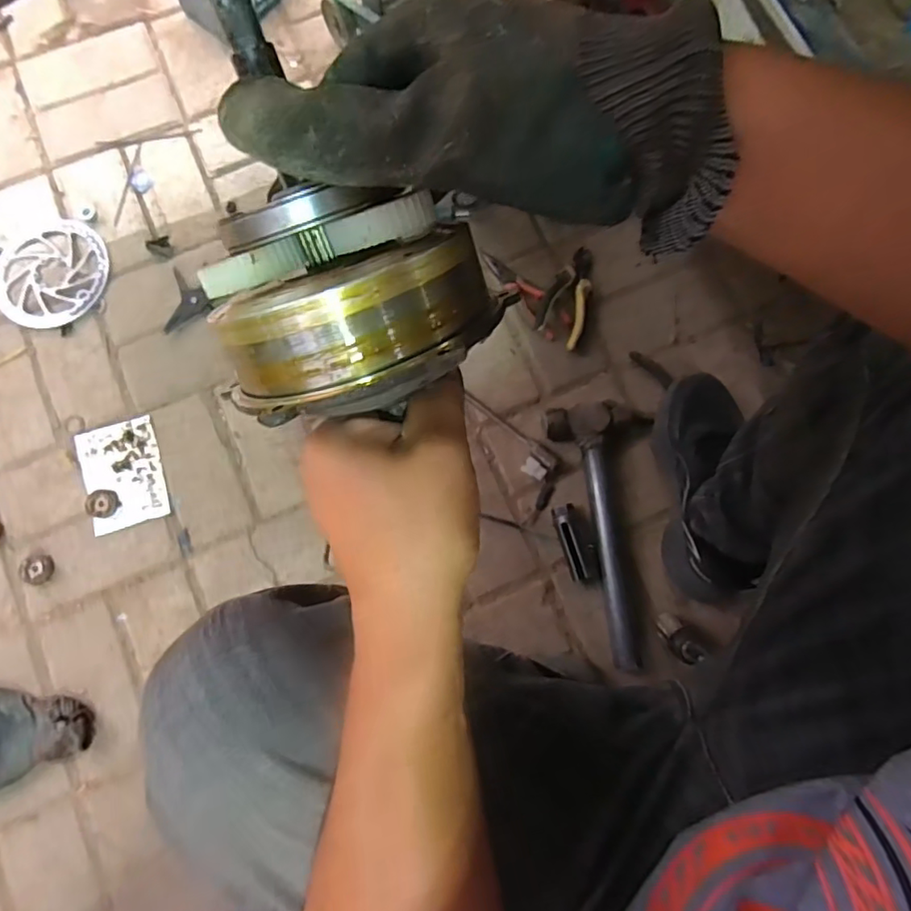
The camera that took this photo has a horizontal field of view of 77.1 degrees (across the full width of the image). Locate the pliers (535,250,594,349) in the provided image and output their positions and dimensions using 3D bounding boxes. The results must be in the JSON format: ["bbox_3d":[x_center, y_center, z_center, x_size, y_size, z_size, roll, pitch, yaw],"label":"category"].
[{"bbox_3d":[0.153,-0.216,0.753,0.060,0.031,0.148,22,79,3],"label":"pliers"}]

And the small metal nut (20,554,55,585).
[{"bbox_3d":[-0.509,0.138,0.695,0.034,0.016,0.036,3,78,-1],"label":"small metal nut"}]

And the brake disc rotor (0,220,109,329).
[{"bbox_3d":[-0.547,-0.246,0.771,0.148,0.007,0.152,0,80,-1],"label":"brake disc rotor"}]

